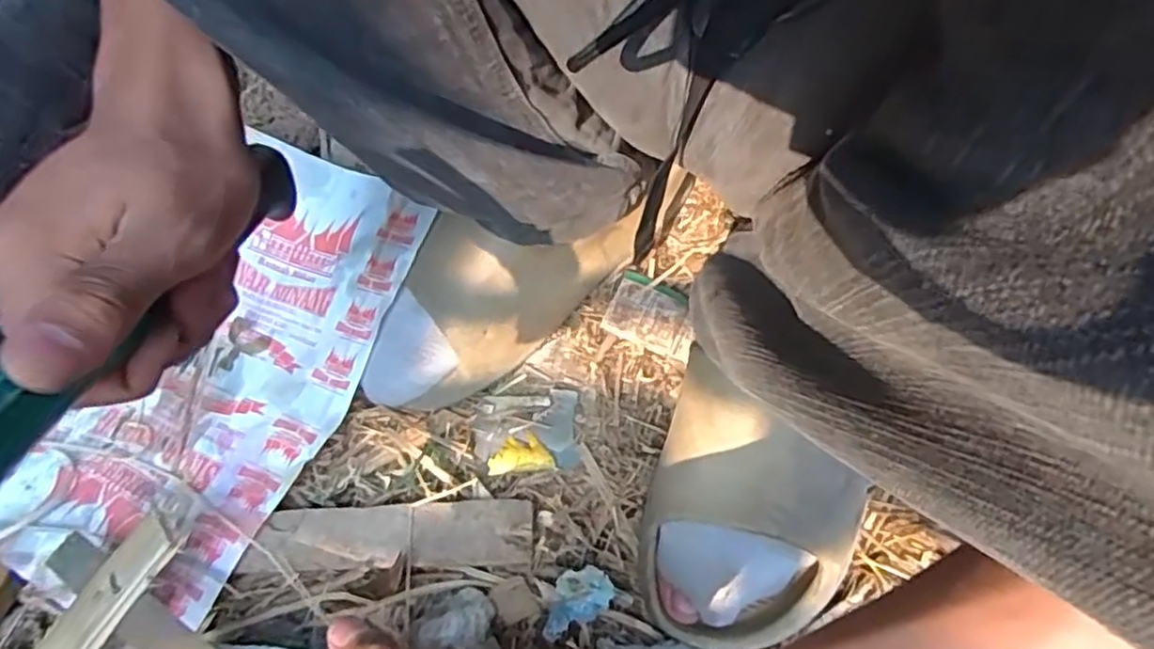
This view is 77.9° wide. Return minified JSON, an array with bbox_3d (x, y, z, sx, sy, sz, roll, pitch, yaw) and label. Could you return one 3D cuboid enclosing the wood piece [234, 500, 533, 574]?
[{"bbox_3d":[-0.103,0.117,0.394,0.154,0.006,0.033,-2,68,1],"label":"wood piece"}]

